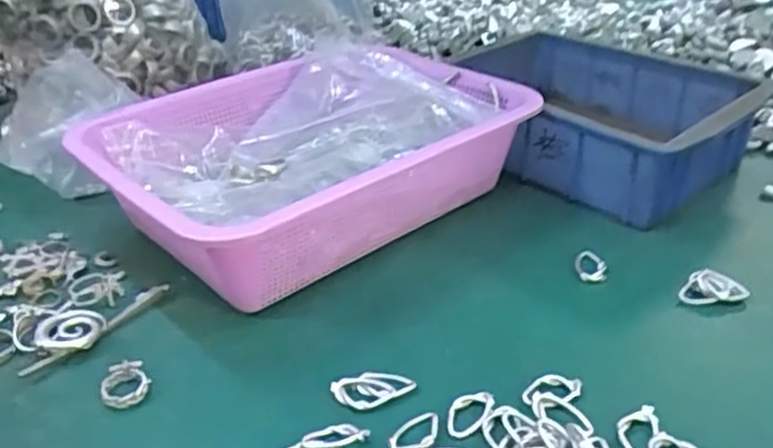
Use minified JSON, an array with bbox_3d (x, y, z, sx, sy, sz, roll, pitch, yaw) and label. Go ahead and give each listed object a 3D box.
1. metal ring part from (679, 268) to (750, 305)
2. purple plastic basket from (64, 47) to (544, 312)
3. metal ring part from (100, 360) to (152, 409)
[{"bbox_3d":[0.206,0.041,0.441,0.041,0.015,0.021,-4,31,-1],"label":"metal ring part"},{"bbox_3d":[-0.054,-0.049,0.528,0.305,0.092,0.219,-27,38,-34],"label":"purple plastic basket"},{"bbox_3d":[-0.144,0.088,0.382,0.025,0.010,0.029,-18,34,-23],"label":"metal ring part"}]

